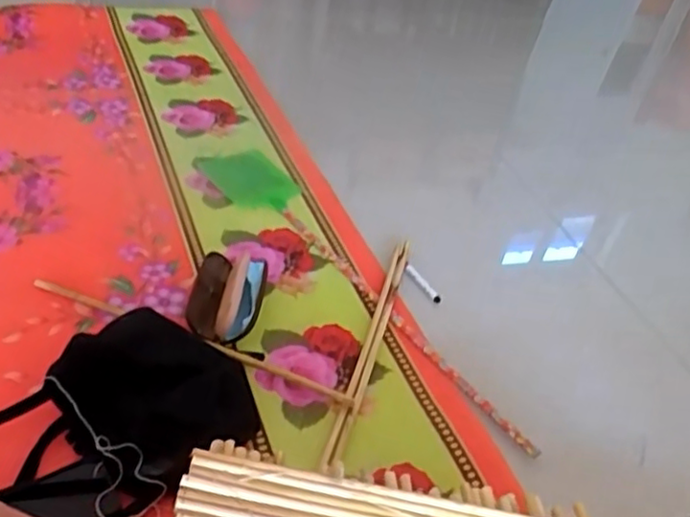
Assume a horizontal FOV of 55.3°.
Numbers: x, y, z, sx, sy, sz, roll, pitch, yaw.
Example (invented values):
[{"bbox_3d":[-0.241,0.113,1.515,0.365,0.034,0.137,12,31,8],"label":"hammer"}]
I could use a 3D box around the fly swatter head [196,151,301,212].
[{"bbox_3d":[-0.163,-0.138,1.157,0.137,0.017,0.159,-24,49,-31],"label":"fly swatter head"}]

